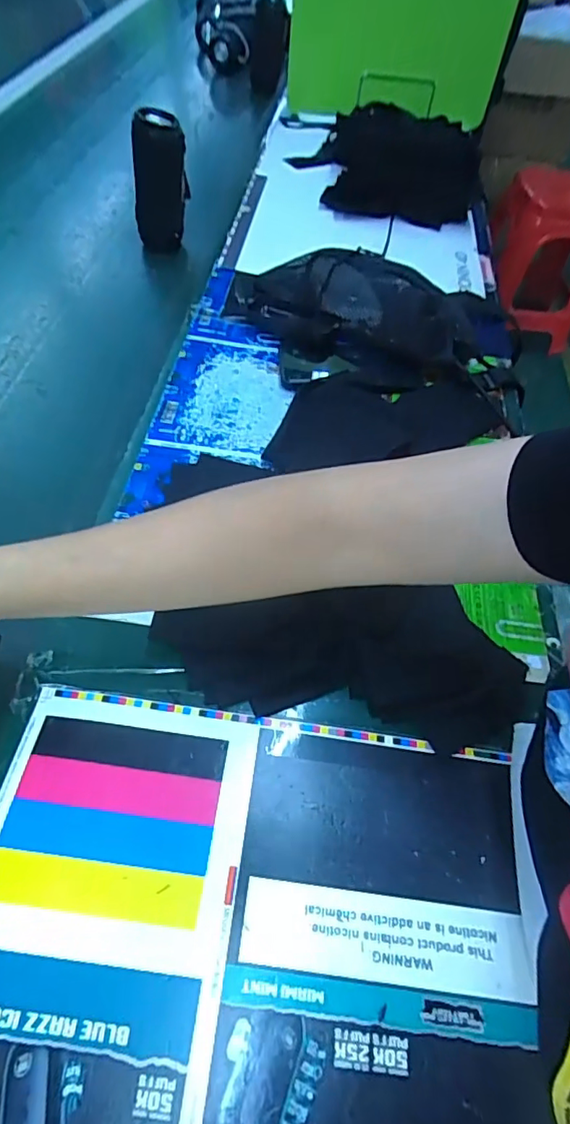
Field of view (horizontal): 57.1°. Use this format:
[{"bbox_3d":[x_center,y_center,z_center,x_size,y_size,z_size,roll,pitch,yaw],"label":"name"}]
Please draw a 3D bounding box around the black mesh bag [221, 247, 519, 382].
[{"bbox_3d":[0.102,-0.305,0.626,0.355,0.061,0.182,12,56,1],"label":"black mesh bag"}]

